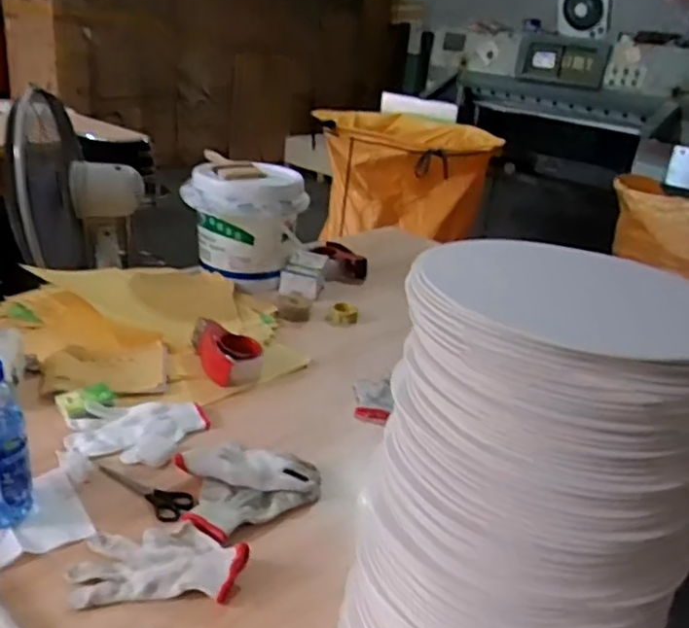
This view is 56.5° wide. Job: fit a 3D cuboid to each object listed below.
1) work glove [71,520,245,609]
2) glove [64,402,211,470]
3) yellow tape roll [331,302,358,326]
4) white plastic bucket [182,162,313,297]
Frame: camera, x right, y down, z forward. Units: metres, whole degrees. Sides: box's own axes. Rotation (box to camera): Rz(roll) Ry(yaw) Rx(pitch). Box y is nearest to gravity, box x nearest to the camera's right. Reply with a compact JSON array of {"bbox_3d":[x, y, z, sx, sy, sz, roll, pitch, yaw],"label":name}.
[{"bbox_3d":[-0.204,0.272,0.716,0.179,0.026,0.103,2,24,-11],"label":"work glove"},{"bbox_3d":[-0.294,0.169,0.931,0.194,0.021,0.149,-3,26,-22],"label":"glove"},{"bbox_3d":[0.000,-0.002,1.412,0.056,0.030,0.056,6,24,-3],"label":"yellow tape roll"},{"bbox_3d":[-0.229,-0.210,1.496,0.257,0.242,0.221,3,24,-8],"label":"white plastic bucket"}]

